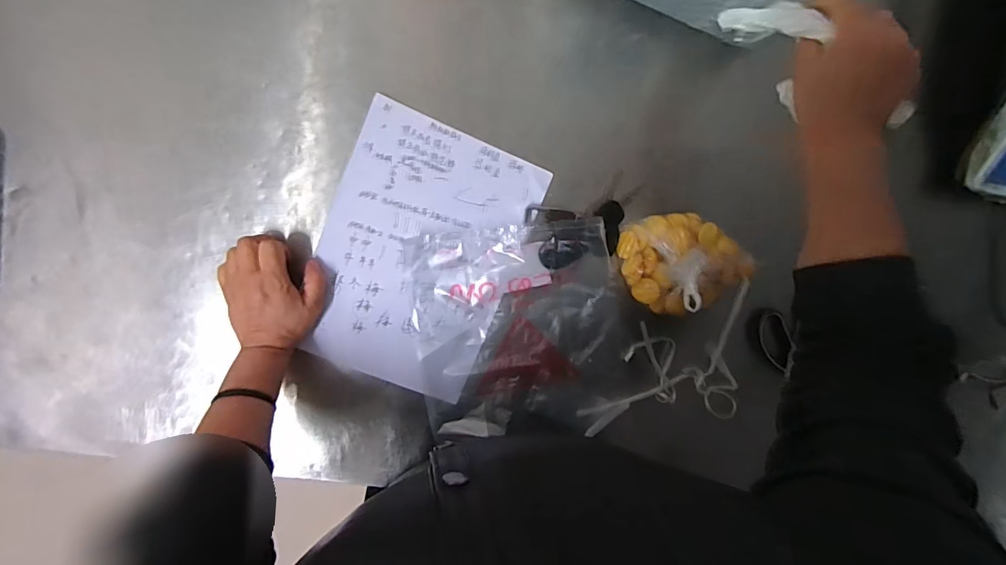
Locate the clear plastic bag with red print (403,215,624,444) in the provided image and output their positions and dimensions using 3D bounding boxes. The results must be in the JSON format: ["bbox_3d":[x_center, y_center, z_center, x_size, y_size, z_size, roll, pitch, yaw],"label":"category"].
[{"bbox_3d":[0.022,0.058,0.476,0.222,0.022,0.232,-5,96,-5],"label":"clear plastic bag with red print"}]

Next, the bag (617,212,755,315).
[{"bbox_3d":[0.192,-0.021,0.472,0.136,0.046,0.108,-11,96,-5],"label":"bag"}]

